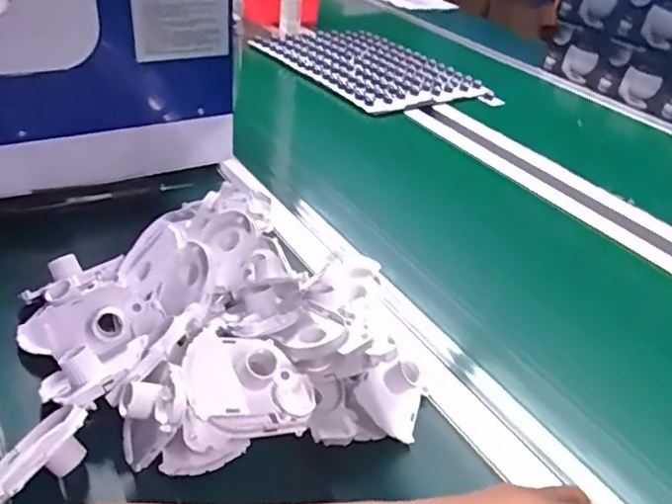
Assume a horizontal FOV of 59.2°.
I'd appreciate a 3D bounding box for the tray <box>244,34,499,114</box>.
[{"bbox_3d":[0.076,-0.412,1.344,0.353,0.044,0.503,-19,42,-33],"label":"tray"}]

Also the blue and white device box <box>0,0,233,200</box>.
[{"bbox_3d":[-0.340,-0.272,0.806,0.319,0.281,0.277,-17,41,-31],"label":"blue and white device box"}]

